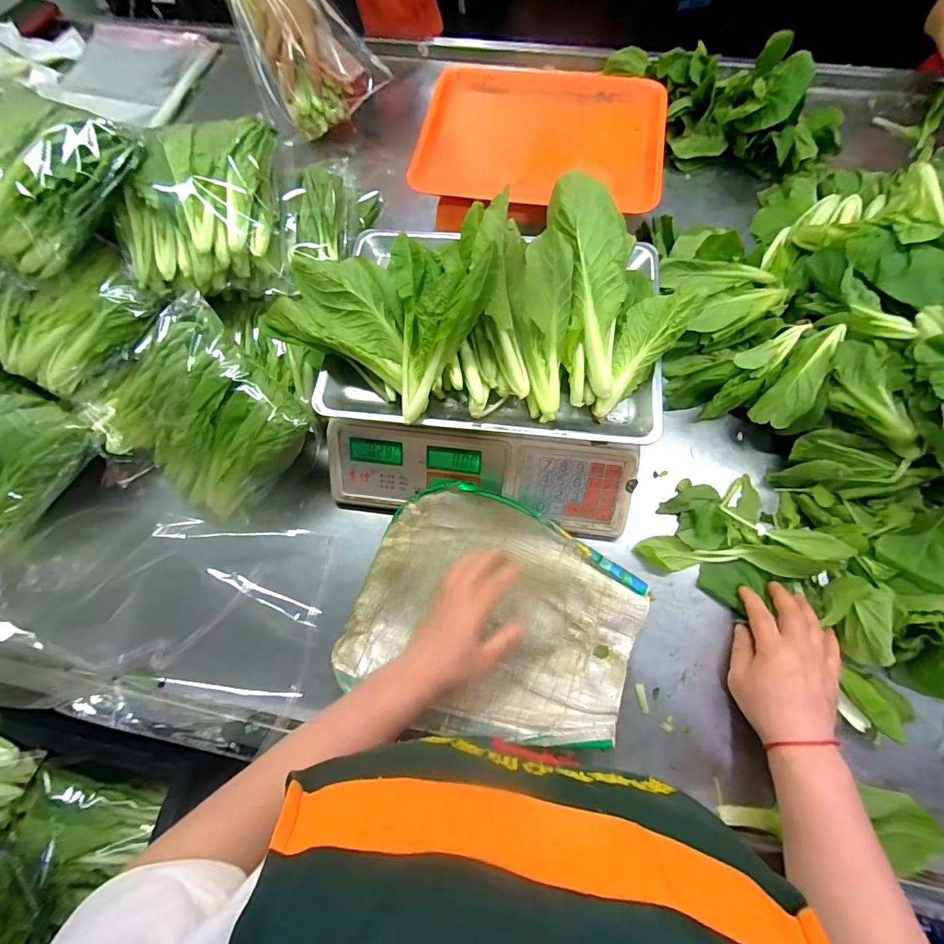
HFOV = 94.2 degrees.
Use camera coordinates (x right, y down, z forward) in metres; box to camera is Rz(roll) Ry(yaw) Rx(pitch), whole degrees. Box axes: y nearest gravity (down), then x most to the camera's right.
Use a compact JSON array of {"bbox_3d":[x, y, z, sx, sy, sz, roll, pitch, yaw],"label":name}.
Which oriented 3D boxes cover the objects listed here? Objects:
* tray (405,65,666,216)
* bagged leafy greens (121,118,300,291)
[{"bbox_3d":[0.088,-0.430,0.552,0.295,0.015,0.241,9,72,5],"label":"tray"},{"bbox_3d":[-0.302,-0.297,0.500,0.166,0.100,0.165,-8,70,0],"label":"bagged leafy greens"}]

